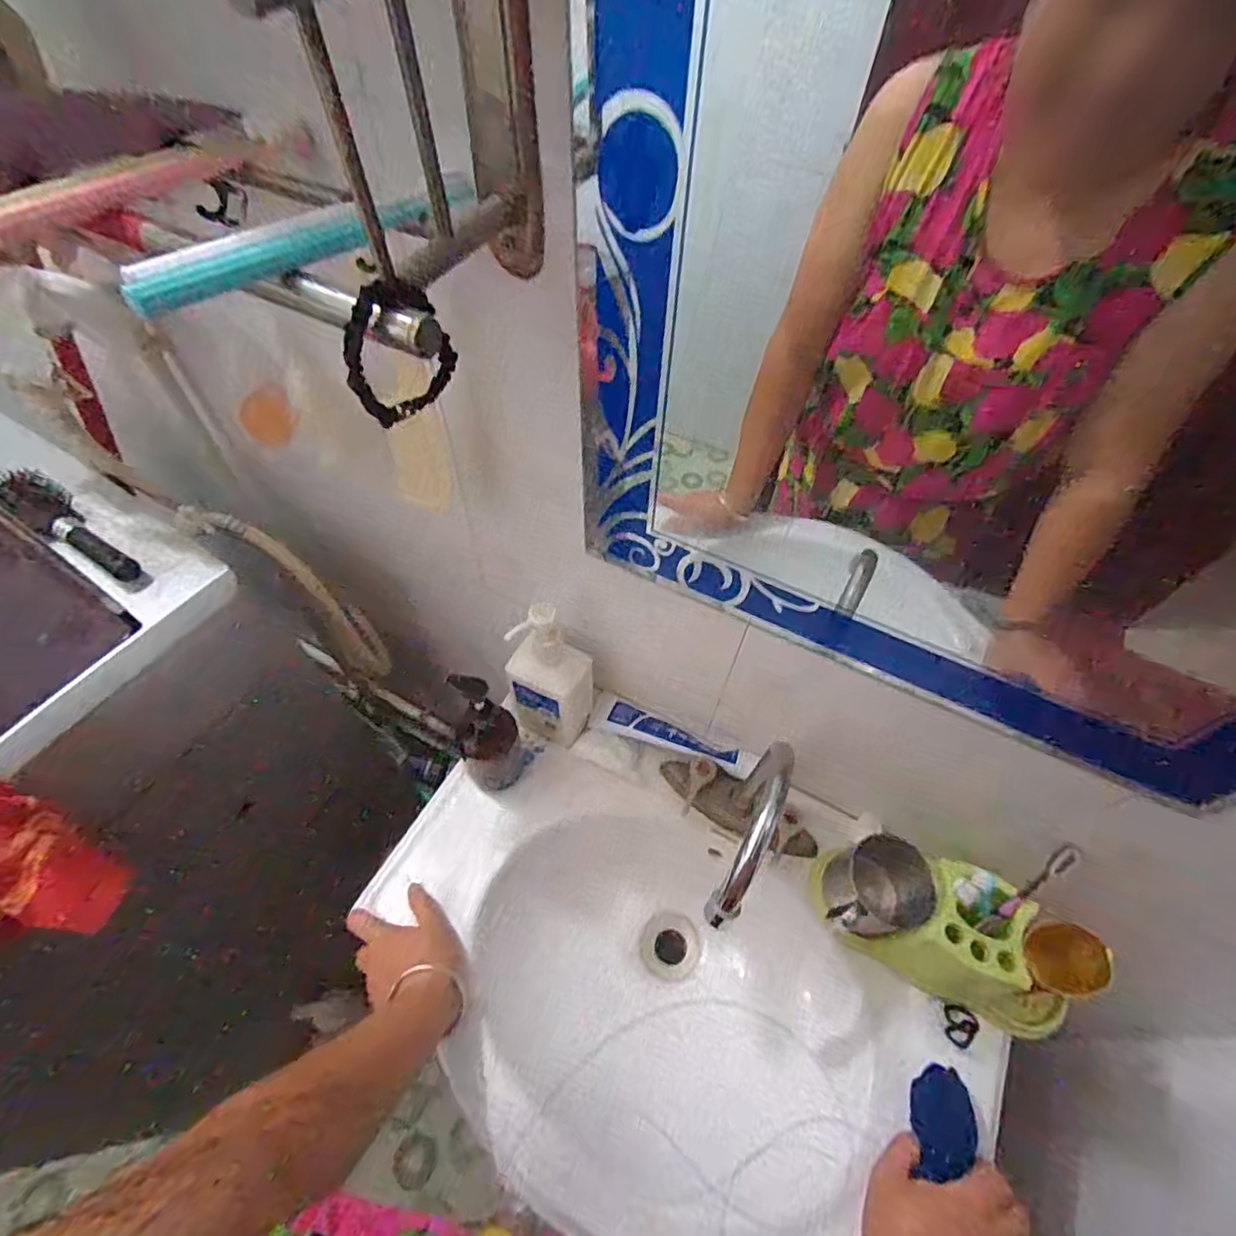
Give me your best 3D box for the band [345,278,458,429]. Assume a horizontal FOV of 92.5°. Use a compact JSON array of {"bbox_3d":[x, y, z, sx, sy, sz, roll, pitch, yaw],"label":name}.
[{"bbox_3d":[-0.101,-0.125,0.275,0.017,0.057,0.055,31,60,16],"label":"band"}]

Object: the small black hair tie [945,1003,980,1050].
[{"bbox_3d":[0.327,0.388,0.562,0.031,0.009,0.033,11,56,4],"label":"small black hair tie"}]

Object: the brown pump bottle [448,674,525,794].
[{"bbox_3d":[-0.138,0.127,0.621,0.068,0.156,0.064,6,56,1],"label":"brown pump bottle"}]

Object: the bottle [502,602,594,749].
[{"bbox_3d":[-0.078,0.070,0.639,0.087,0.194,0.068,21,58,10],"label":"bottle"}]

